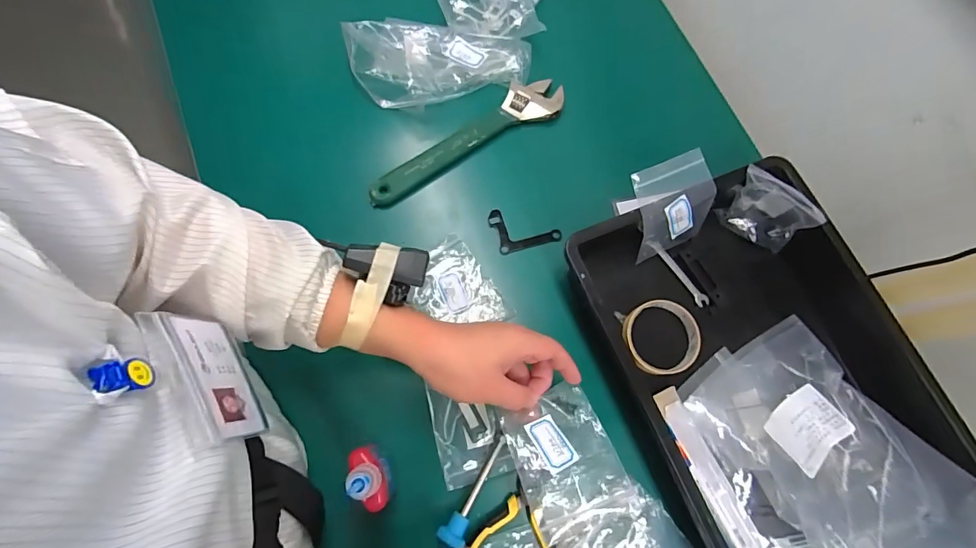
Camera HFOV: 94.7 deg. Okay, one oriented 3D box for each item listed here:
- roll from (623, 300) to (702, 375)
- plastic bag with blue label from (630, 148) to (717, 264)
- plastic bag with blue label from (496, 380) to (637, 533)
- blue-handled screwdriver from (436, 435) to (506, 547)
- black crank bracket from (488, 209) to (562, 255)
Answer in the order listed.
[{"bbox_3d":[0.199,0.071,0.511,0.084,0.017,0.082,1,74,-3],"label":"roll"},{"bbox_3d":[0.212,-0.074,0.509,0.092,0.022,0.110,-21,121,-4],"label":"plastic bag with blue label"},{"bbox_3d":[0.070,0.176,0.427,0.088,0.023,0.119,-20,66,-6],"label":"plastic bag with blue label"},{"bbox_3d":[-0.009,0.225,0.467,0.026,0.026,0.112,34,75,7],"label":"blue-handled screwdriver"},{"bbox_3d":[0.046,-0.061,0.570,0.081,0.006,0.060,-15,75,-7],"label":"black crank bracket"}]

